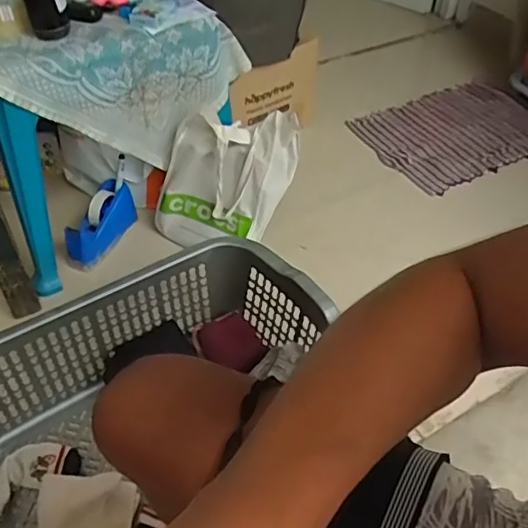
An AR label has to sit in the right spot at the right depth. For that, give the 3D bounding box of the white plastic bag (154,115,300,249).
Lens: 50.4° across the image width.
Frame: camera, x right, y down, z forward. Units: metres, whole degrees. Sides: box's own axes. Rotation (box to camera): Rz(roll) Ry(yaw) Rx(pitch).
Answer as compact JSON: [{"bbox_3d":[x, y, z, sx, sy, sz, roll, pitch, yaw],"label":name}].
[{"bbox_3d":[-0.081,-0.172,1.165,0.288,0.277,0.100,3,46,1],"label":"white plastic bag"}]

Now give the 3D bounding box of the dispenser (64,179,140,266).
[{"bbox_3d":[-0.350,-0.090,1.205,0.062,0.096,0.178,23,50,19],"label":"dispenser"}]

